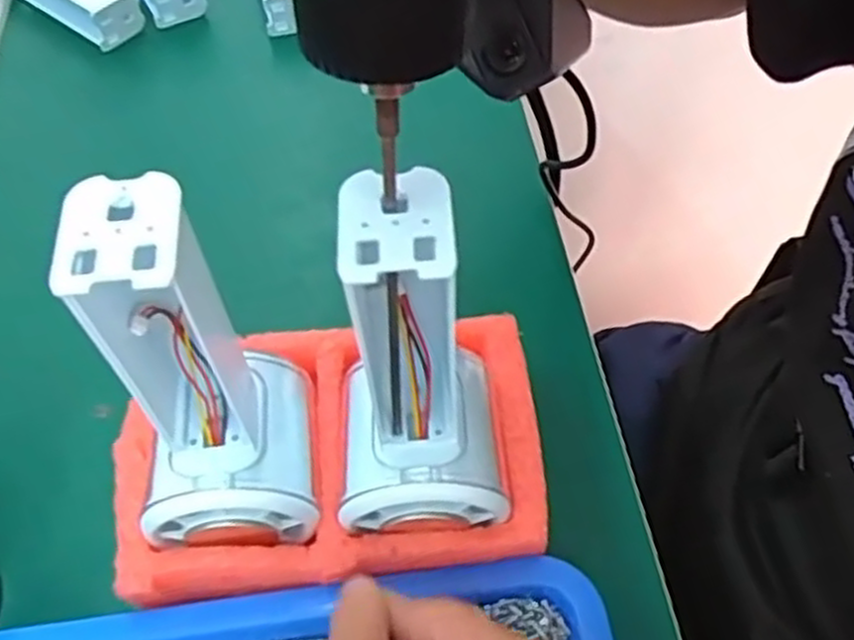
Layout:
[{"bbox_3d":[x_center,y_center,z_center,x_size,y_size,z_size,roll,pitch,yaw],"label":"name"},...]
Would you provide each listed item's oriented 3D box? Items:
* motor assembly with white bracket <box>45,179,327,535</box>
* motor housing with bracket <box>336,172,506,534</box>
[{"bbox_3d":[-0.064,0.014,0.225,0.049,0.126,0.055,-8,56,-6],"label":"motor assembly with white bracket"},{"bbox_3d":[0.000,0.014,0.224,0.050,0.120,0.045,0,56,0],"label":"motor housing with bracket"}]

